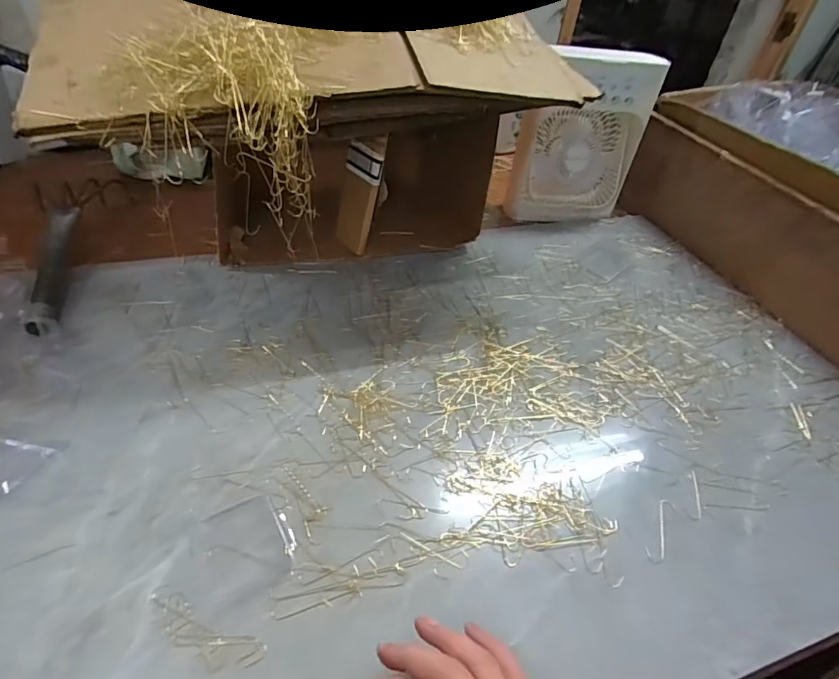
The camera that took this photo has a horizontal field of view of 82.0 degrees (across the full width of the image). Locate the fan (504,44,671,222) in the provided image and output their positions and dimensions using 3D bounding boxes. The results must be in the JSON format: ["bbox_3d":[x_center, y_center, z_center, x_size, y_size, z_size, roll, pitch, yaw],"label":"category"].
[{"bbox_3d":[0.253,-0.323,0.776,0.201,0.246,0.087,-3,42,-12],"label":"fan"}]

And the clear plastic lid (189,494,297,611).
[{"bbox_3d":[-0.134,0.157,0.366,0.071,0.005,0.070,-17,47,-25],"label":"clear plastic lid"}]

